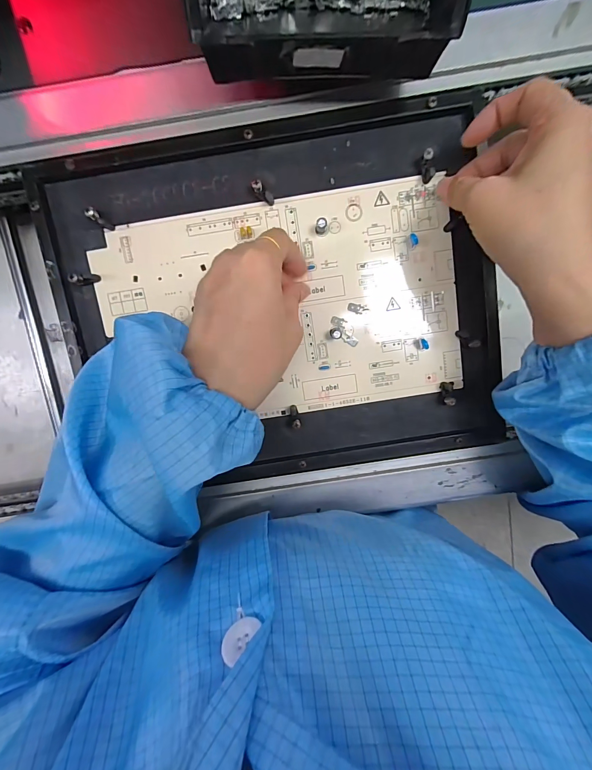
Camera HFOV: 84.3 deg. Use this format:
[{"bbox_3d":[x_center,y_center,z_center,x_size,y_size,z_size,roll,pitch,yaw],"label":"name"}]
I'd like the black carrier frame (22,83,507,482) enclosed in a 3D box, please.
[{"bbox_3d":[-0.014,-0.057,0.268,0.339,0.018,0.280,-10,98,3],"label":"black carrier frame"}]

